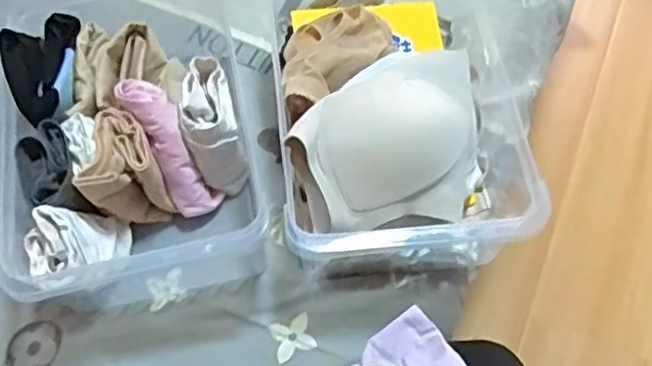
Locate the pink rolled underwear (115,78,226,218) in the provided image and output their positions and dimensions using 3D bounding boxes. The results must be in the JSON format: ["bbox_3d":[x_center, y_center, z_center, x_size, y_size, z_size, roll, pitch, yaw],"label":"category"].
[{"bbox_3d":[-0.153,-0.034,0.642,0.046,0.045,0.149,-31,110,-18],"label":"pink rolled underwear"}]

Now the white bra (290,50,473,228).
[{"bbox_3d":[0.064,-0.042,0.612,0.190,0.067,0.169,-23,63,-14],"label":"white bra"}]

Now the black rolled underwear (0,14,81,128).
[{"bbox_3d":[-0.283,-0.119,0.630,0.059,0.034,0.125,0,60,-1],"label":"black rolled underwear"}]

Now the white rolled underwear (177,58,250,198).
[{"bbox_3d":[-0.118,-0.056,0.661,0.053,0.107,0.097,-15,61,-10],"label":"white rolled underwear"}]

